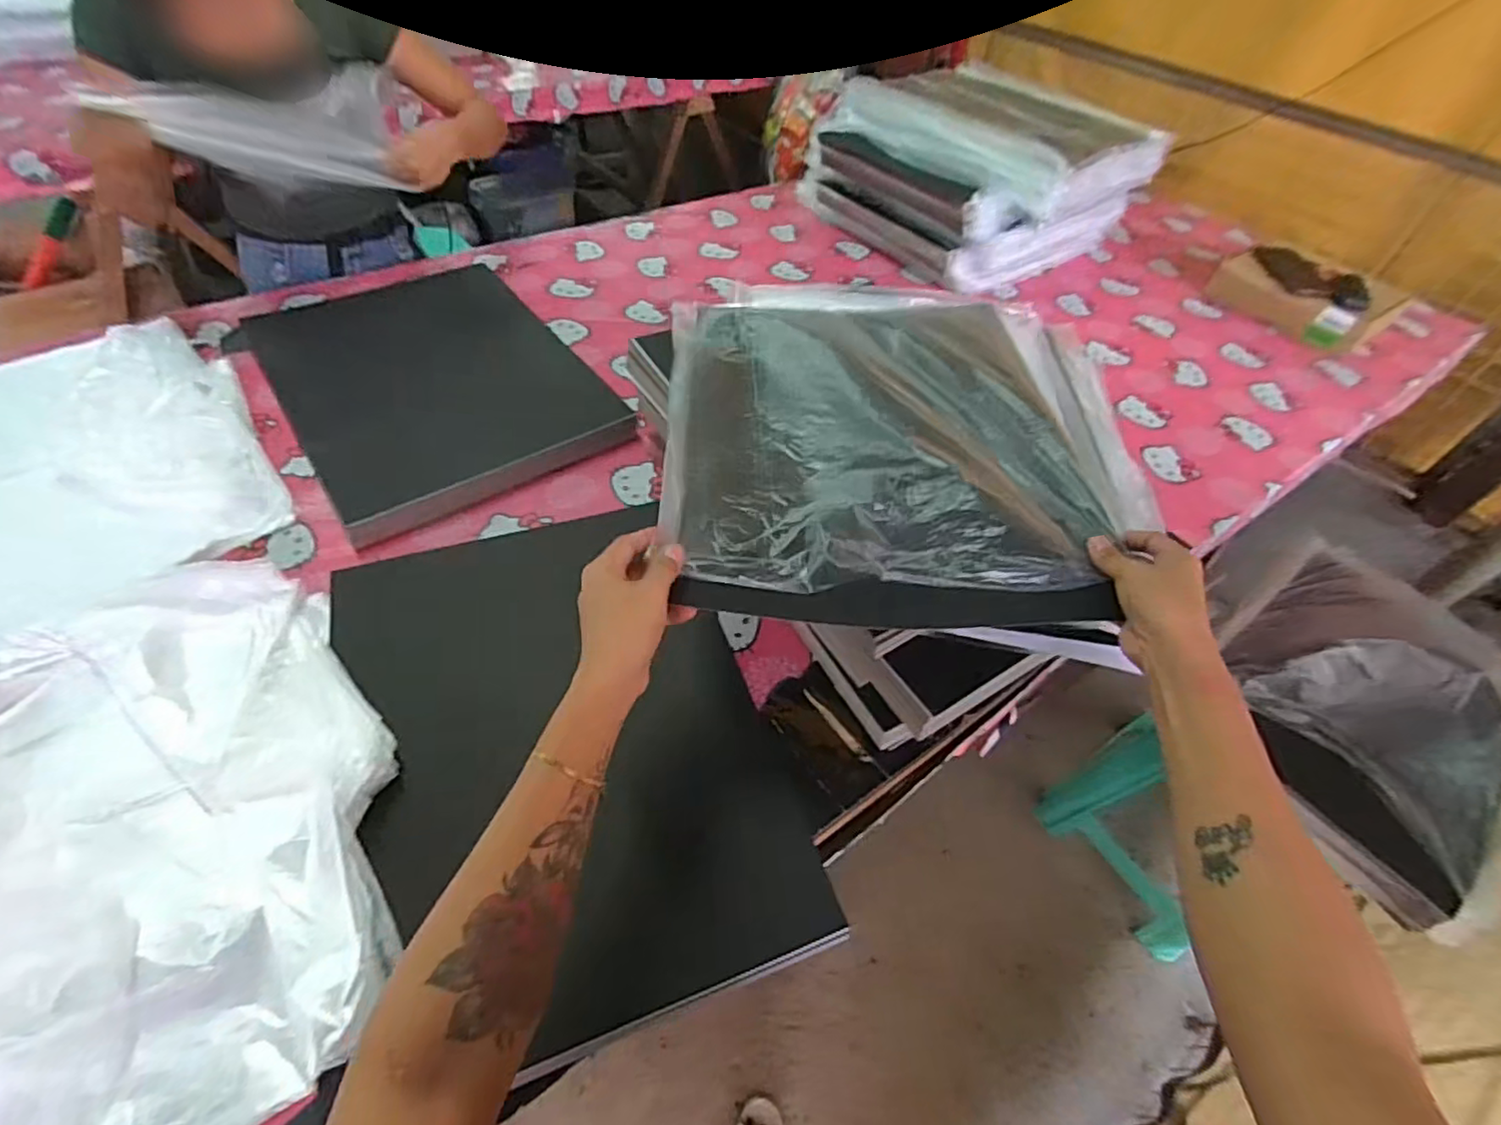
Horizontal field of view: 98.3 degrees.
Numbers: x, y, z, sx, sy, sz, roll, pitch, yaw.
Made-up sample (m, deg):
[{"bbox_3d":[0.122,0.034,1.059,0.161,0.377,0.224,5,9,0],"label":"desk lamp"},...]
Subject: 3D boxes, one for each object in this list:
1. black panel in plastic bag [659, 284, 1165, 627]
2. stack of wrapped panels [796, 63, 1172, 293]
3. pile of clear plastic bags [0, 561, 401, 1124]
[{"bbox_3d":[0.143,-0.182,0.702,0.447,0.048,0.596,-2,48,0],"label":"black panel in plastic bag"},{"bbox_3d":[0.457,-0.797,1.345,0.469,0.245,0.538,-28,58,-26],"label":"stack of wrapped panels"},{"bbox_3d":[-0.526,0.245,0.501,0.455,0.073,0.570,-27,57,-25],"label":"pile of clear plastic bags"}]

